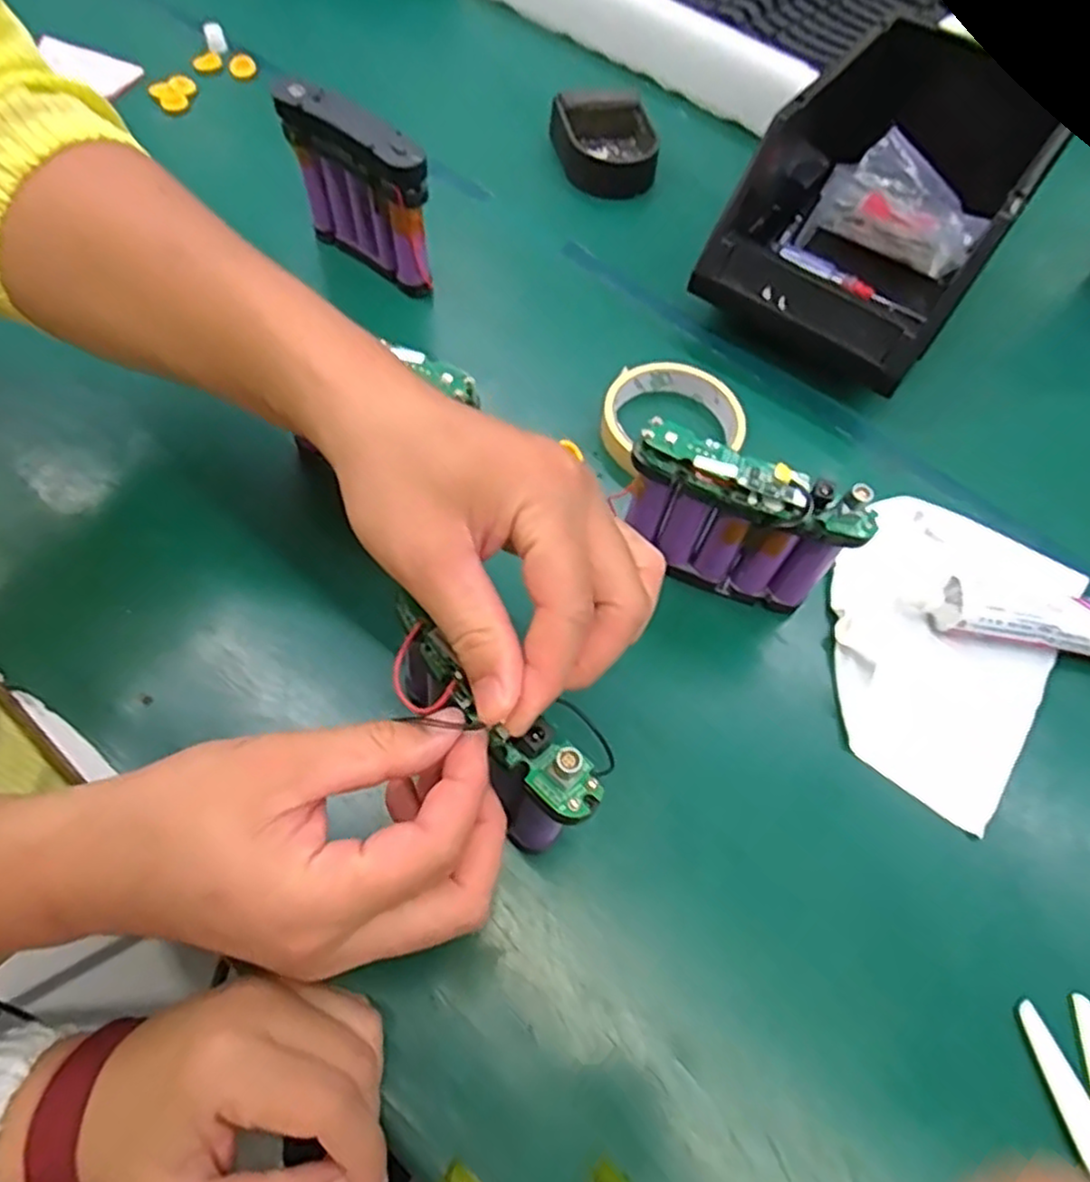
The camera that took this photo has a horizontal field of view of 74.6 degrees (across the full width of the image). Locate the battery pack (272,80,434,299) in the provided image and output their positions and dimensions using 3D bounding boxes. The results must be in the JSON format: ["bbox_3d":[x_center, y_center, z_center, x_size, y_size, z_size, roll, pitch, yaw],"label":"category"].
[{"bbox_3d":[-0.123,-0.266,0.483,0.115,0.098,0.021,37,64,15],"label":"battery pack"}]

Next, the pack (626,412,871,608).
[{"bbox_3d":[0.097,-0.033,0.369,0.112,0.090,0.023,22,62,8],"label":"pack"}]

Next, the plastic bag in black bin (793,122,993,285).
[{"bbox_3d":[0.256,-0.278,0.523,0.117,0.061,0.072,32,63,13],"label":"plastic bag in black bin"}]

